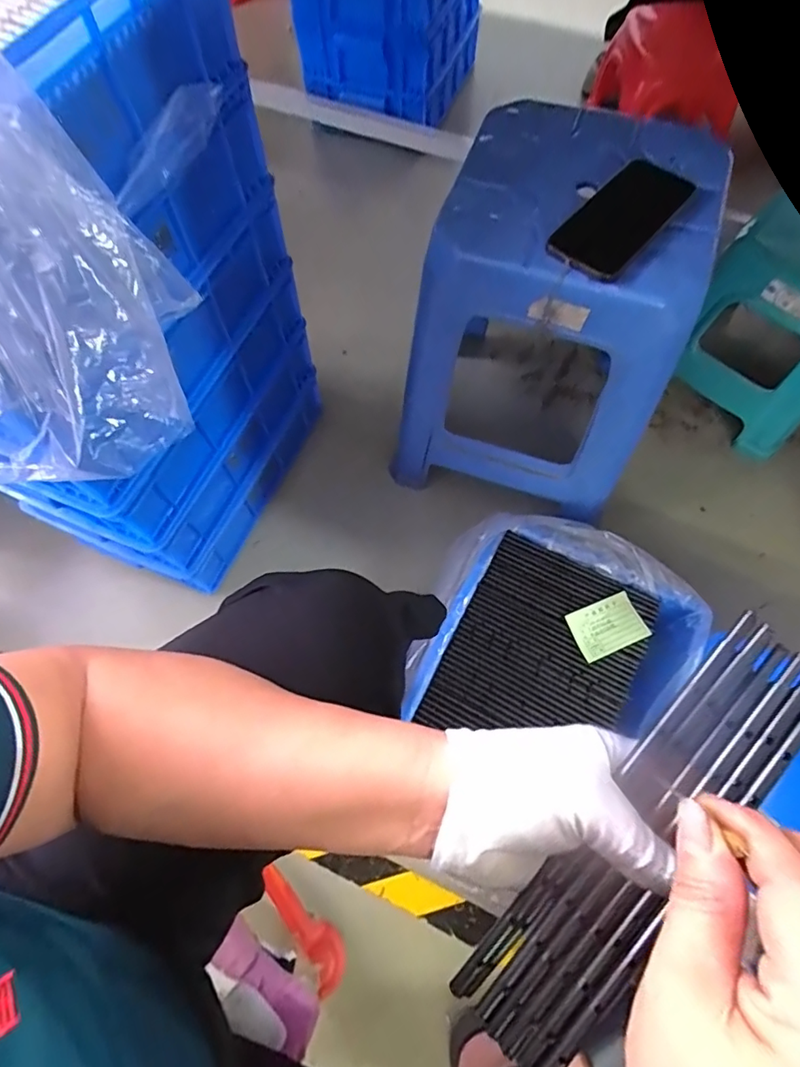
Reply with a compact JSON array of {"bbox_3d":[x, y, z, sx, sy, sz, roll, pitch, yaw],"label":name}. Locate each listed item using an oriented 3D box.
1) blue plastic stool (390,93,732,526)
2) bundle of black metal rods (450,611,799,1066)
[{"bbox_3d":[0.188,-0.246,0.658,0.285,0.364,0.287,21,70,9],"label":"blue plastic stool"},{"bbox_3d":[0.109,0.140,0.233,0.052,0.016,0.220,36,92,14],"label":"bundle of black metal rods"}]

